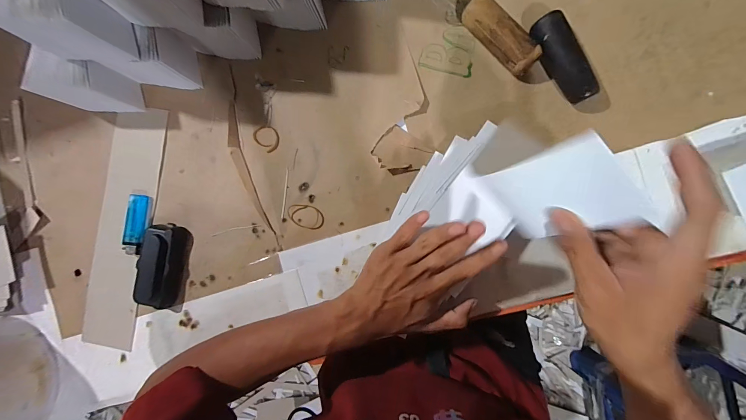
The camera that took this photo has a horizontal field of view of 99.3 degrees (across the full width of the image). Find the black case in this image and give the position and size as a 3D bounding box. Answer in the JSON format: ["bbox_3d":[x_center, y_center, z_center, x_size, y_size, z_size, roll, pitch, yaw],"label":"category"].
[{"bbox_3d":[-0.280,0.073,0.418,0.059,0.029,0.104,13,90,7],"label":"black case"}]

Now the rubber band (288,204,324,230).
[{"bbox_3d":[-0.087,0.008,0.413,0.049,0.004,0.029,17,90,7],"label":"rubber band"}]

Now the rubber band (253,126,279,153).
[{"bbox_3d":[-0.140,-0.096,0.418,0.036,0.004,0.028,43,94,6],"label":"rubber band"}]

